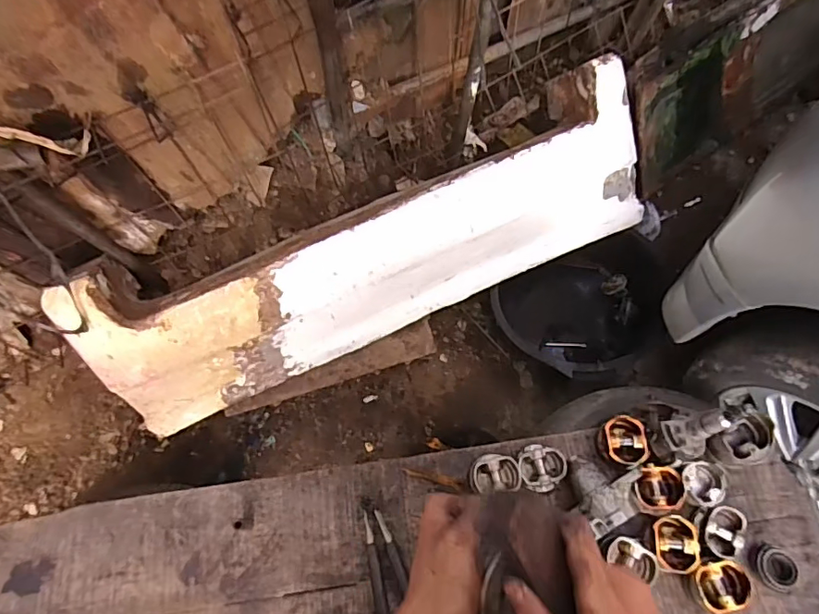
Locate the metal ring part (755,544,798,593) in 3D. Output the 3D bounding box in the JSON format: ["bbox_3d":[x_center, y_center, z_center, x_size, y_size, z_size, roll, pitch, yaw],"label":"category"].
[{"bbox_3d":[0.538,0.380,0.756,0.054,0.026,0.058,9,63,7],"label":"metal ring part"}]

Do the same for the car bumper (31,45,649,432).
[{"bbox_3d":[-0.083,-0.155,1.272,1.369,0.451,0.217,-23,36,-9],"label":"car bumper"}]

